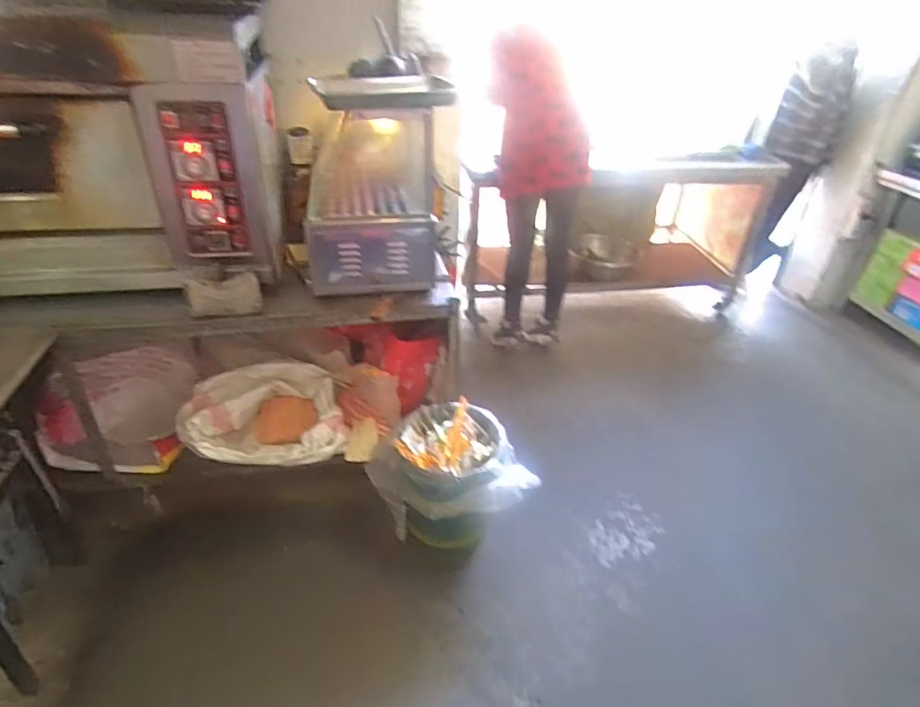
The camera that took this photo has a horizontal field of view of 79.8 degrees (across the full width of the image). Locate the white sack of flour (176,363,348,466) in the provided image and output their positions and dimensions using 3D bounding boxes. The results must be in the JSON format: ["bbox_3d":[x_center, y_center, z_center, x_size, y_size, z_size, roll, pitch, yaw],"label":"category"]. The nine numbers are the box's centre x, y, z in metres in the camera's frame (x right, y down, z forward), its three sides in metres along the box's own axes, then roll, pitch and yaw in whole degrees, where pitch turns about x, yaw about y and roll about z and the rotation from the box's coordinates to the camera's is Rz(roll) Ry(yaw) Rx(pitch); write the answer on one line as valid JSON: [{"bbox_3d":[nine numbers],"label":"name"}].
[{"bbox_3d":[-0.612,0.206,1.717,0.473,0.213,0.337,-8,35,-16],"label":"white sack of flour"}]

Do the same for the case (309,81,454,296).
[{"bbox_3d":[-0.237,-0.517,1.588,0.367,0.495,0.521,-2,34,-8],"label":"case"}]

